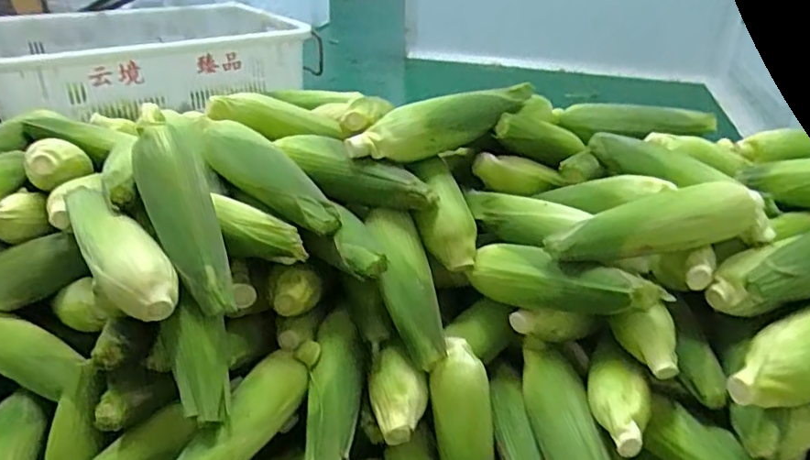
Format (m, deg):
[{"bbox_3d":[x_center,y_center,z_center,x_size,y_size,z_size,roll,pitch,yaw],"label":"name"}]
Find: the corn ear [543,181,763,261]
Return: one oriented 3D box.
[{"bbox_3d":[0.261,-0.008,0.597,0.230,0.063,0.047,-12,30,1],"label":"corn ear"}]

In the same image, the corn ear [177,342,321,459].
[{"bbox_3d":[-0.160,0.192,0.591,0.051,0.047,0.206,12,31,19],"label":"corn ear"}]

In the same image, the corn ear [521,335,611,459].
[{"bbox_3d":[0.172,0.215,0.606,0.057,0.059,0.245,-2,29,-6],"label":"corn ear"}]

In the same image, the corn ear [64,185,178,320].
[{"bbox_3d":[-0.298,0.015,0.594,0.064,0.055,0.214,-20,35,-33],"label":"corn ear"}]

